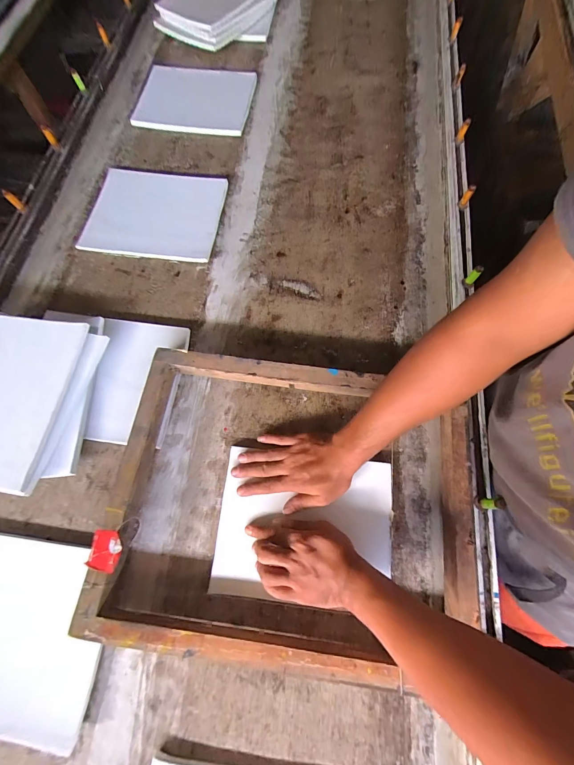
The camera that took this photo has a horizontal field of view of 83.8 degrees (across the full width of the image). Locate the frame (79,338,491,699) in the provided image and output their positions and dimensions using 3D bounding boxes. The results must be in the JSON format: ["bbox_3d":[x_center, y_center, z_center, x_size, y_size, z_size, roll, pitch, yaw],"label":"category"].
[{"bbox_3d":[0.013,0.168,0.473,0.526,0.056,0.409,8,70,2],"label":"frame"}]

